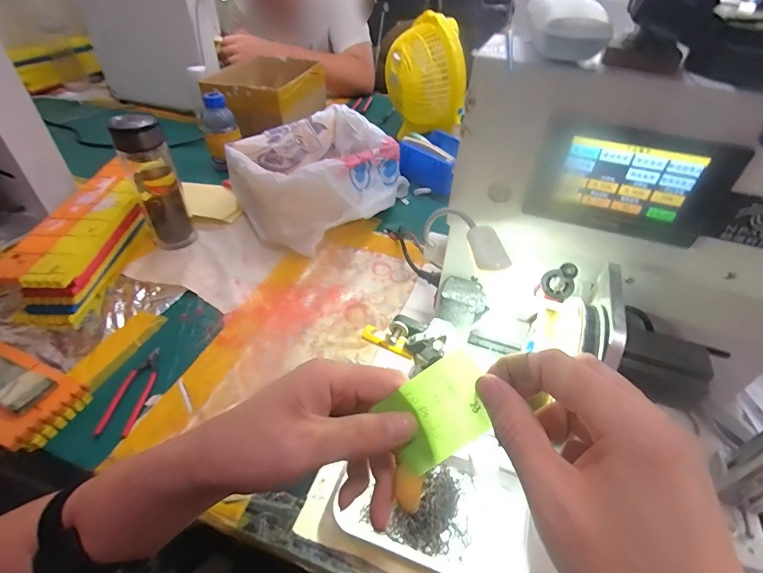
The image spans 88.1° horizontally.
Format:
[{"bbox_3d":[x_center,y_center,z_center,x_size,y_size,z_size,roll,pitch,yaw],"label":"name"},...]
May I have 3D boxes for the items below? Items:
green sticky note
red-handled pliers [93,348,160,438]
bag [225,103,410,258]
[{"bbox_3d":[0.034,0.075,0.237,0.070,0.004,0.047,-39,79,10],"label":"green sticky note"},{"bbox_3d":[-0.288,0.119,0.457,0.043,0.006,0.109,4,43,2],"label":"red-handled pliers"},{"bbox_3d":[-0.111,-0.196,0.704,0.279,0.128,0.238,-32,53,-31],"label":"bag"}]

